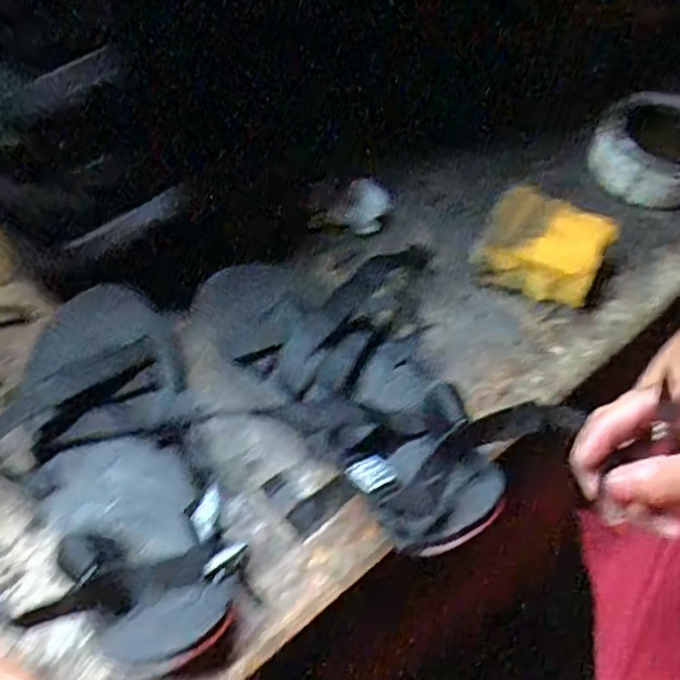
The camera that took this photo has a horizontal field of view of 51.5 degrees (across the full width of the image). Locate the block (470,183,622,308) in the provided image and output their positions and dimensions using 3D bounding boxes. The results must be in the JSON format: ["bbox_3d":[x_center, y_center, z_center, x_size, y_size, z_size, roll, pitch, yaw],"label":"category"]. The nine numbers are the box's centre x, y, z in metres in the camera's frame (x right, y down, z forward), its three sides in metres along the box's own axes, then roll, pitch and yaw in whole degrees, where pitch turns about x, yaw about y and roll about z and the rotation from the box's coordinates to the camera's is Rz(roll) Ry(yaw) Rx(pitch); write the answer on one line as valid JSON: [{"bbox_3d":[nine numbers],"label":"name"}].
[{"bbox_3d":[0.164,-0.074,0.566,0.100,0.047,0.069,16,57,7],"label":"block"}]

